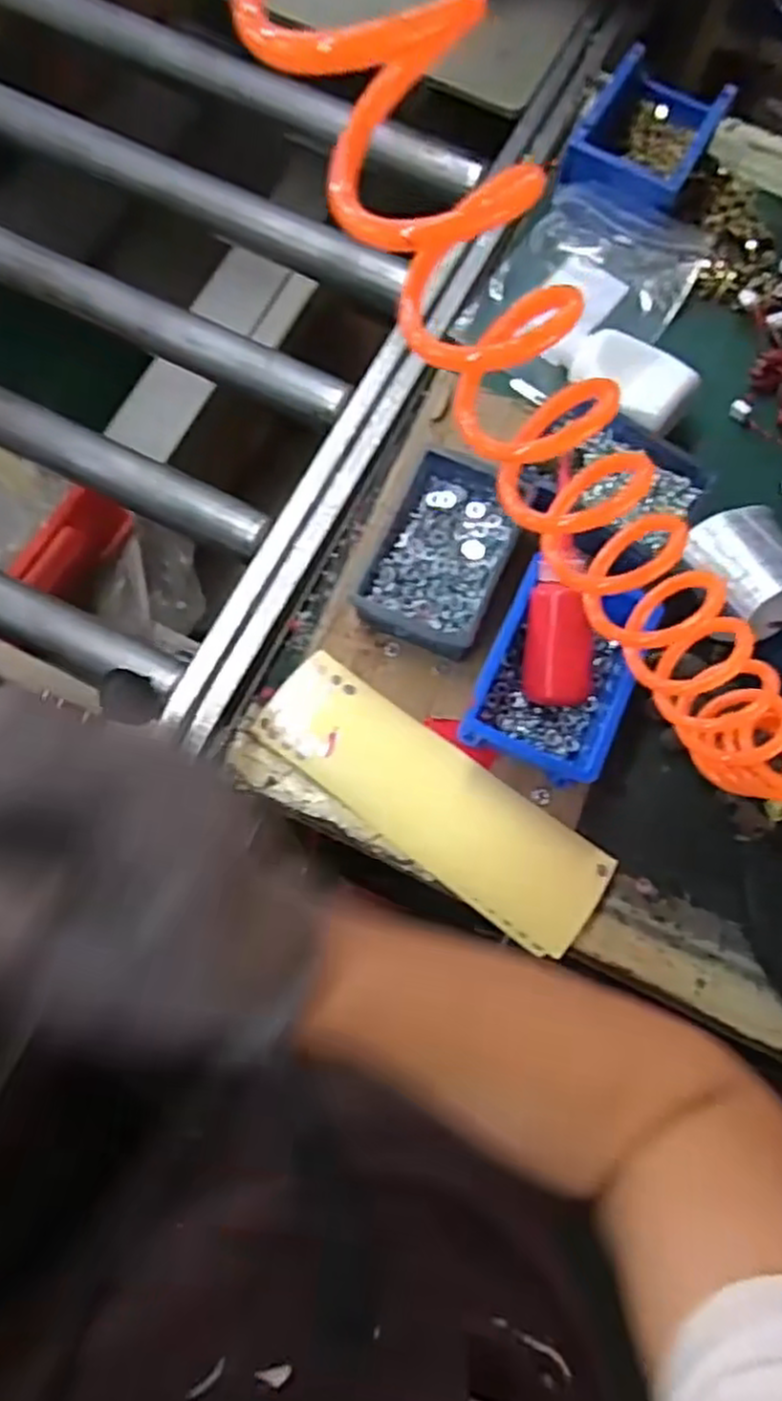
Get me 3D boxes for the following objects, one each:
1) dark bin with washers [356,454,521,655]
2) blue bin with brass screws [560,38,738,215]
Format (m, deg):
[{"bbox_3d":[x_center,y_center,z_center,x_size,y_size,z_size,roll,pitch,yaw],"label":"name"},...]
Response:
[{"bbox_3d":[0.040,-0.109,0.566,0.091,0.047,0.151,23,75,4],"label":"dark bin with washers"},{"bbox_3d":[0.226,-0.494,0.662,0.099,0.067,0.162,29,76,6],"label":"blue bin with brass screws"}]

